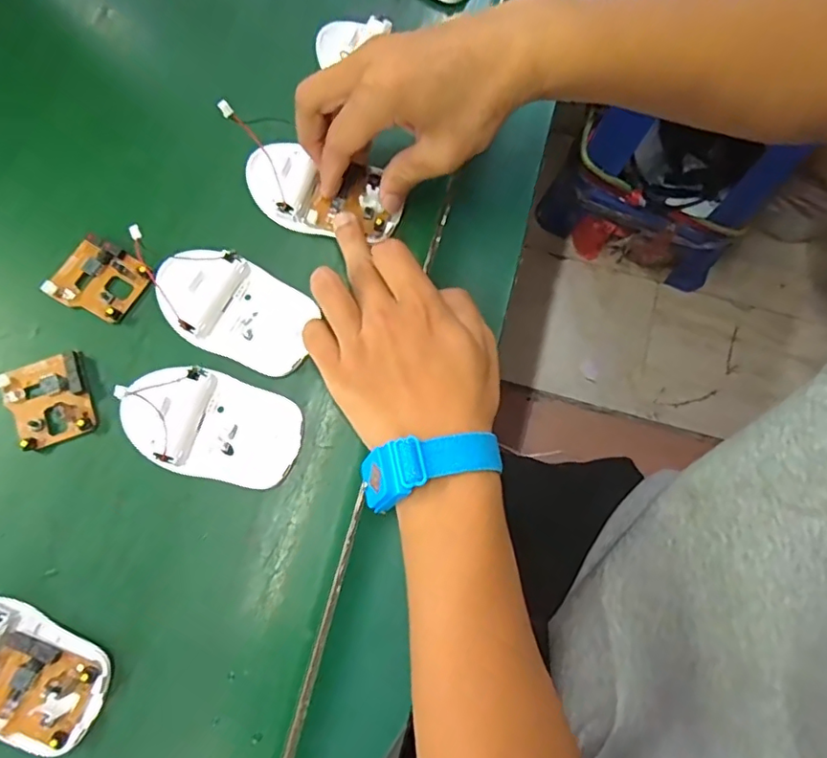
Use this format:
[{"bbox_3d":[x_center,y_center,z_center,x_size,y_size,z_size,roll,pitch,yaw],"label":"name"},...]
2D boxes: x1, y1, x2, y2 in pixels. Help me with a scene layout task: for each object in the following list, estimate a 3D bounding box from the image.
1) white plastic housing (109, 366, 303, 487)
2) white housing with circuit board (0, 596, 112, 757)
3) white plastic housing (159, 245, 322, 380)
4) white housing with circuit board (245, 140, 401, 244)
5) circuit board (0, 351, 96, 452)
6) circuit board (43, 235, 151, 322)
[{"bbox_3d":[-0.113,0.025,0.310,0.096,0.018,0.057,19,76,3],"label":"white plastic housing"},{"bbox_3d":[-0.204,0.146,0.278,0.099,0.020,0.054,22,76,4],"label":"white housing with circuit board"},{"bbox_3d":[-0.103,-0.042,0.326,0.089,0.019,0.057,27,76,5],"label":"white plastic housing"},{"bbox_3d":[-0.057,-0.117,0.347,0.097,0.021,0.049,17,76,-1],"label":"white housing with circuit board"},{"bbox_3d":[-0.207,0.013,0.317,0.045,0.010,0.049,-19,77,-6],"label":"circuit board"},{"bbox_3d":[-0.188,-0.059,0.336,0.048,0.010,0.044,29,77,6],"label":"circuit board"}]

